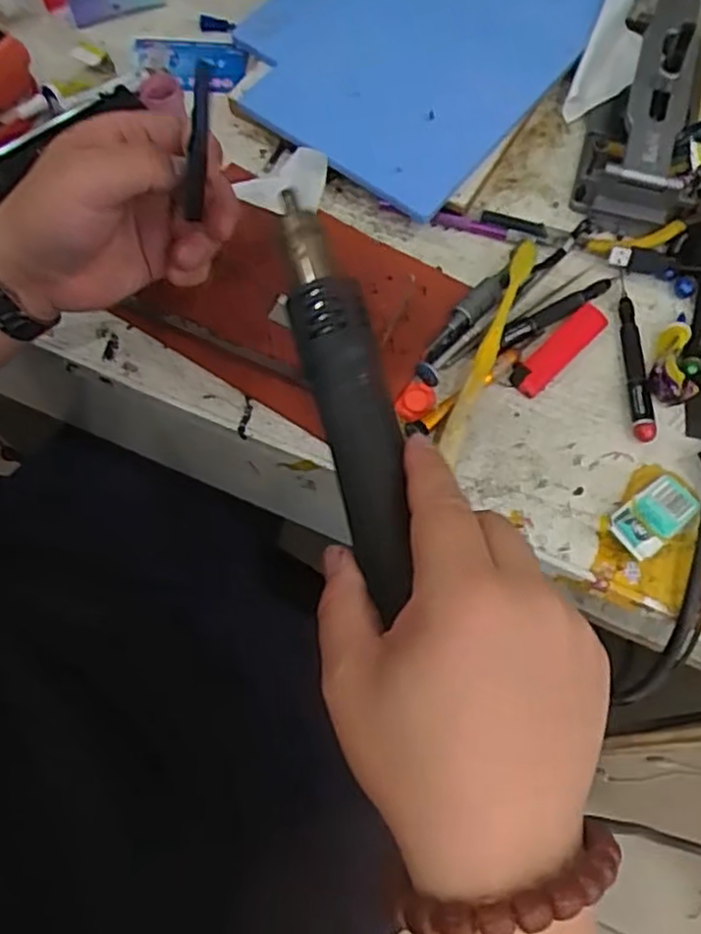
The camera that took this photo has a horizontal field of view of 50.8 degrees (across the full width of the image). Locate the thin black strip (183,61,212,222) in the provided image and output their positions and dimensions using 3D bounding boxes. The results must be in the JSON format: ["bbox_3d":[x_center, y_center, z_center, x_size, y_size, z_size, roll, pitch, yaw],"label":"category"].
[{"bbox_3d":[-0.079,-0.161,0.377,0.011,0.103,0.009,17,67,-9],"label":"thin black strip"}]

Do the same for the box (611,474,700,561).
[{"bbox_3d":[0.182,0.028,0.439,0.053,0.007,0.031,-37,72,-15],"label":"box"}]

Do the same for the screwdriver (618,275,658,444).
[{"bbox_3d":[0.185,-0.076,0.478,0.012,0.012,0.122,3,67,0],"label":"screwdriver"}]

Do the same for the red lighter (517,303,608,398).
[{"bbox_3d":[0.138,-0.077,0.484,0.082,0.006,0.020,-42,74,-17],"label":"red lighter"}]

